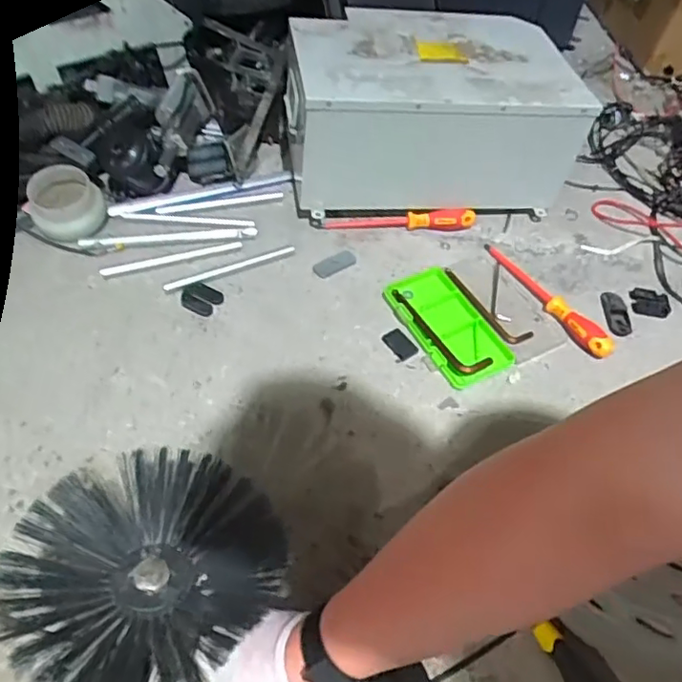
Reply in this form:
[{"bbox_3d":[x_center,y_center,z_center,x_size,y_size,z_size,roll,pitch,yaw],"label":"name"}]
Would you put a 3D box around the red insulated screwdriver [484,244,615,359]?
[{"bbox_3d":[0.303,-0.069,0.877,0.036,0.029,0.244,-24,57,-22],"label":"red insulated screwdriver"}]

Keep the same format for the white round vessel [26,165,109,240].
[{"bbox_3d":[-0.396,-0.199,0.864,0.097,0.068,0.097,3,51,-4],"label":"white round vessel"}]

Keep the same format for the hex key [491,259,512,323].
[{"bbox_3d":[0.241,-0.075,0.899,0.028,0.010,0.119,10,51,2],"label":"hex key"}]

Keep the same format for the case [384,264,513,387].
[{"bbox_3d":[0.147,-0.028,0.830,0.114,0.027,0.194,-17,55,-18],"label":"case"}]

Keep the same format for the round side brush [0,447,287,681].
[{"bbox_3d":[-0.163,0.187,0.506,0.199,0.066,0.208,3,50,-4],"label":"round side brush"}]

